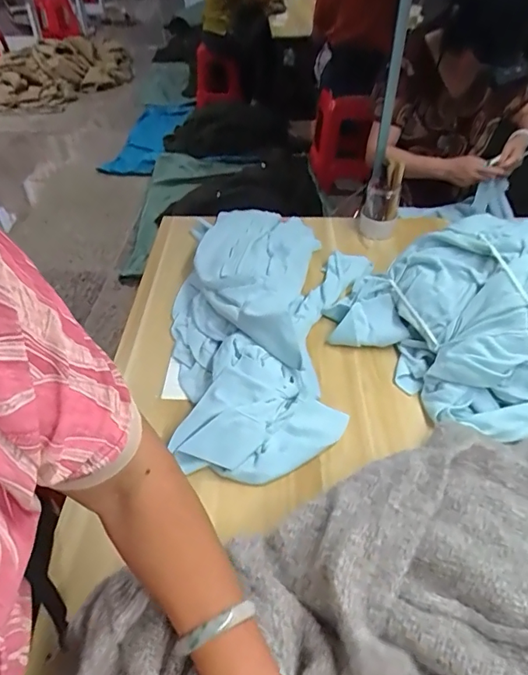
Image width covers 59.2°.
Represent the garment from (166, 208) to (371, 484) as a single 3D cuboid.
[{"bbox_3d":[-0.001,-0.056,0.829,0.326,0.098,0.641,4,43,5],"label":"garment"}]

